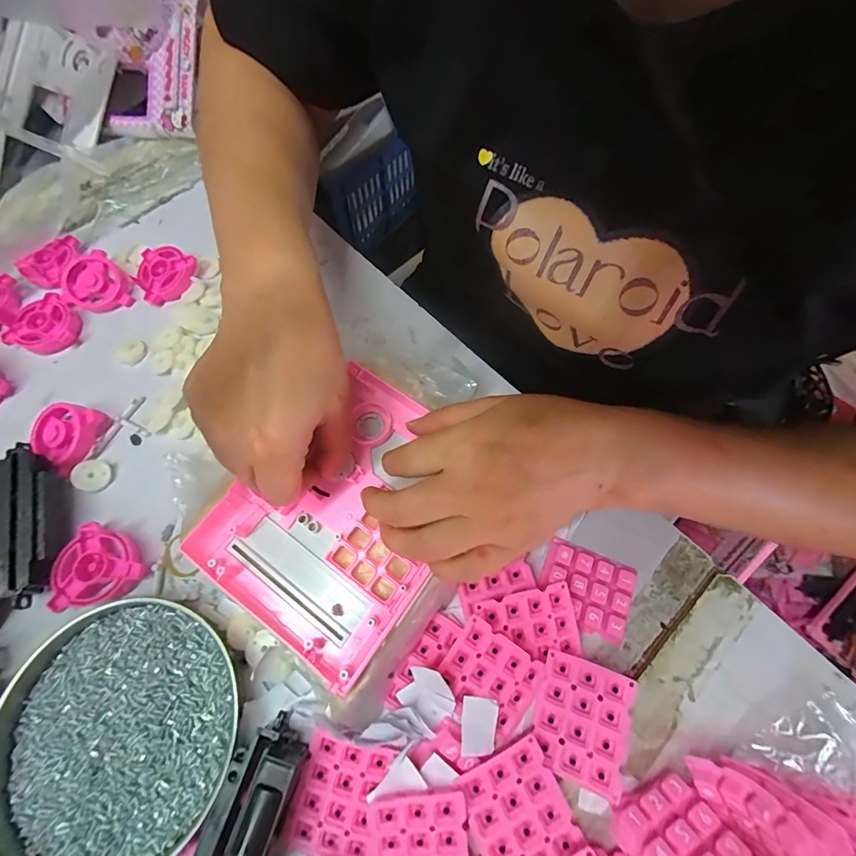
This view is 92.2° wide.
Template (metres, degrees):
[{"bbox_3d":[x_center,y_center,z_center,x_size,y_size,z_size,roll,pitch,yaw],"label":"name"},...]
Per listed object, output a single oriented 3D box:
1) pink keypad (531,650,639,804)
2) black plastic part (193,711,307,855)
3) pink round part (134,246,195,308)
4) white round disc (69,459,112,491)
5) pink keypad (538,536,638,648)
[{"bbox_3d":[0.087,0.165,0.234,0.049,0.008,0.058,21,69,9],"label":"pink keypad"},{"bbox_3d":[-0.095,0.208,0.209,0.036,0.029,0.099,14,68,6],"label":"black plastic part"},{"bbox_3d":[-0.237,-0.143,0.371,0.050,0.018,0.054,0,67,0],"label":"pink round part"},{"bbox_3d":[-0.247,0.034,0.301,0.019,0.010,0.022,22,66,8],"label":"white round disc"},{"bbox_3d":[0.104,0.106,0.271,0.058,0.008,0.048,21,69,9],"label":"pink keypad"}]

